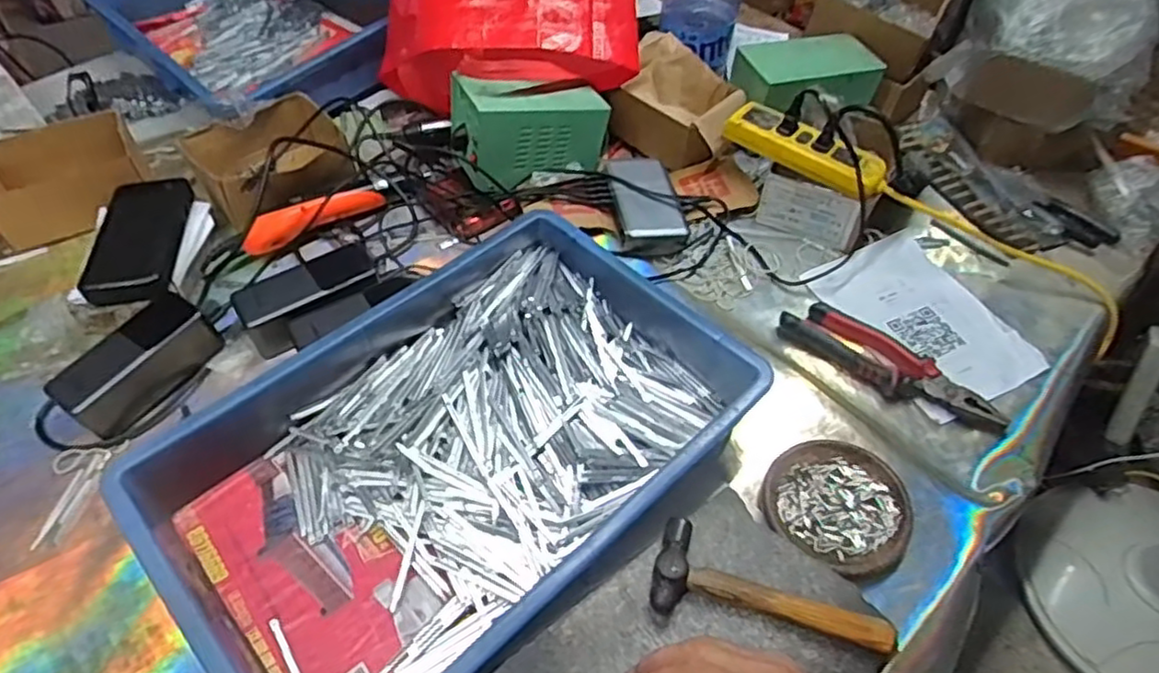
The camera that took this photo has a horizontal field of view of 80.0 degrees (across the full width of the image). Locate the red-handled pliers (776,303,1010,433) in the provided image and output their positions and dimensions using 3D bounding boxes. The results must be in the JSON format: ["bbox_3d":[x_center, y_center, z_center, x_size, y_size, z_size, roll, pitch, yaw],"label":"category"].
[{"bbox_3d":[0.303,0.026,0.673,0.215,0.017,0.061,29,56,20],"label":"red-handled pliers"}]

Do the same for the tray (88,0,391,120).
[{"bbox_3d":[-0.458,-0.436,0.971,0.448,0.082,0.293,37,59,25],"label":"tray"}]

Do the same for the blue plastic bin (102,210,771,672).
[{"bbox_3d":[-0.094,0.086,0.552,0.428,0.077,0.293,-36,60,-27],"label":"blue plastic bin"}]

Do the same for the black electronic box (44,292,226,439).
[{"bbox_3d":[-0.395,0.026,0.622,0.060,0.047,0.128,26,55,19],"label":"black electronic box"}]

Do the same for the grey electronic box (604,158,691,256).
[{"bbox_3d":[0.075,-0.155,0.792,0.075,0.029,0.132,-8,52,-8],"label":"grey electronic box"}]

